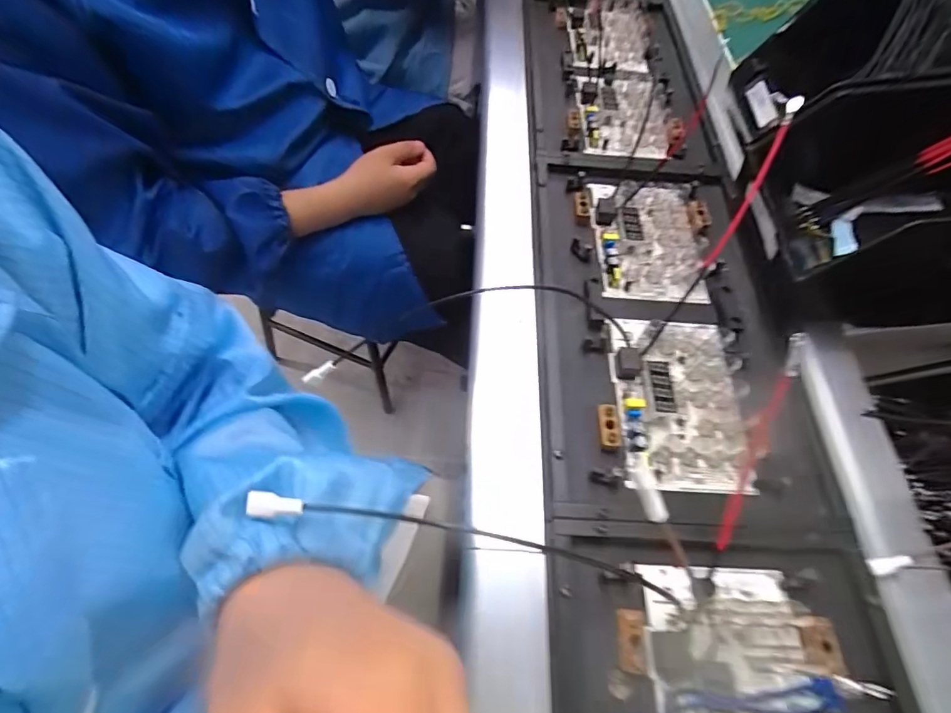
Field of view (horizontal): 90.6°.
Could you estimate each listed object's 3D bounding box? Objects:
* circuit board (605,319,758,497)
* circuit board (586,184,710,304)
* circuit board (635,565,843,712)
[{"bbox_3d":[0.148,0.027,0.340,0.089,0.015,0.132,2,62,-1],"label":"circuit board"},{"bbox_3d":[0.153,-0.111,0.418,0.089,0.015,0.133,2,62,0],"label":"circuit board"},{"bbox_3d":[0.142,0.185,0.247,0.088,0.019,0.135,4,62,0],"label":"circuit board"}]

